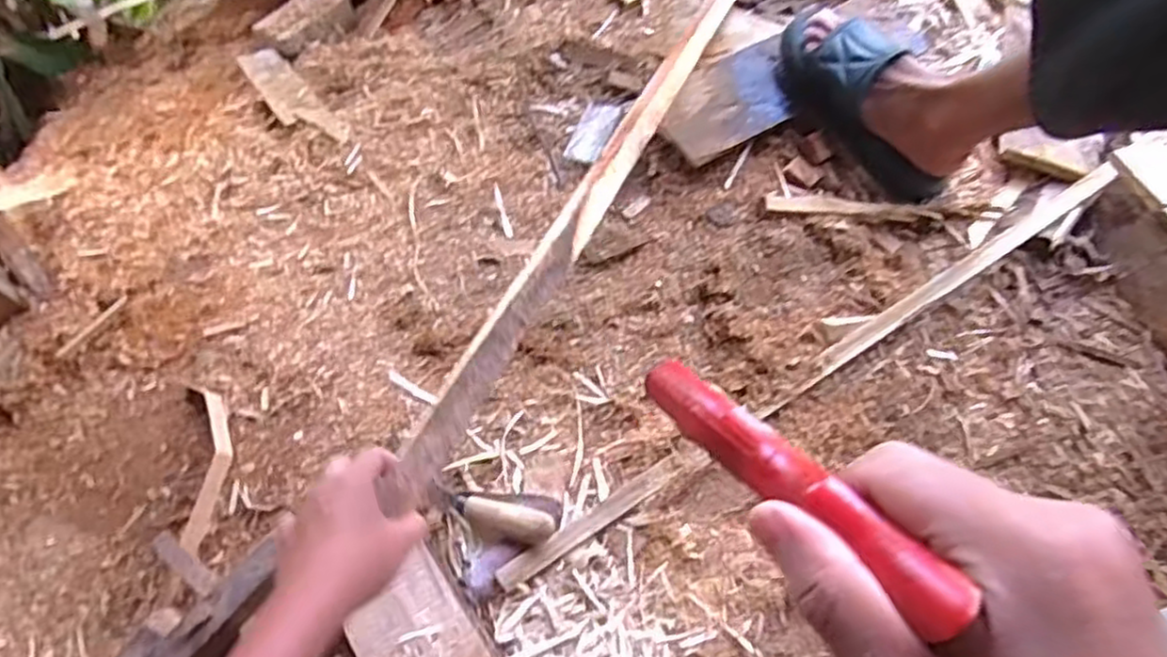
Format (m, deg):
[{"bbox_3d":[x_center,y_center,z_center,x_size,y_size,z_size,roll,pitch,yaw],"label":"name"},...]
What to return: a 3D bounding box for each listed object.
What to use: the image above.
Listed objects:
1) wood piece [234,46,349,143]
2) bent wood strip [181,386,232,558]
[{"bbox_3d":[-0.397,-0.317,0.962,0.059,0.009,0.245,-38,67,-13],"label":"wood piece"},{"bbox_3d":[-0.382,0.137,0.732,0.043,0.025,0.174,-9,64,1],"label":"bent wood strip"}]

